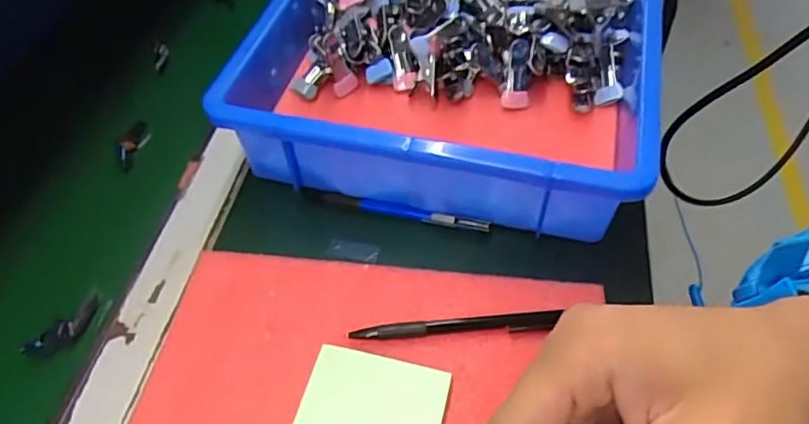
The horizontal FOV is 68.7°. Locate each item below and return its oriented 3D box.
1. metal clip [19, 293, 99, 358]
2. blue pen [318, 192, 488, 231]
[{"bbox_3d":[-0.213,0.074,0.374,0.019,0.013,0.051,30,58,25],"label":"metal clip"},{"bbox_3d":[0.000,0.000,0.424,0.120,0.009,0.010,9,51,10],"label":"blue pen"}]

